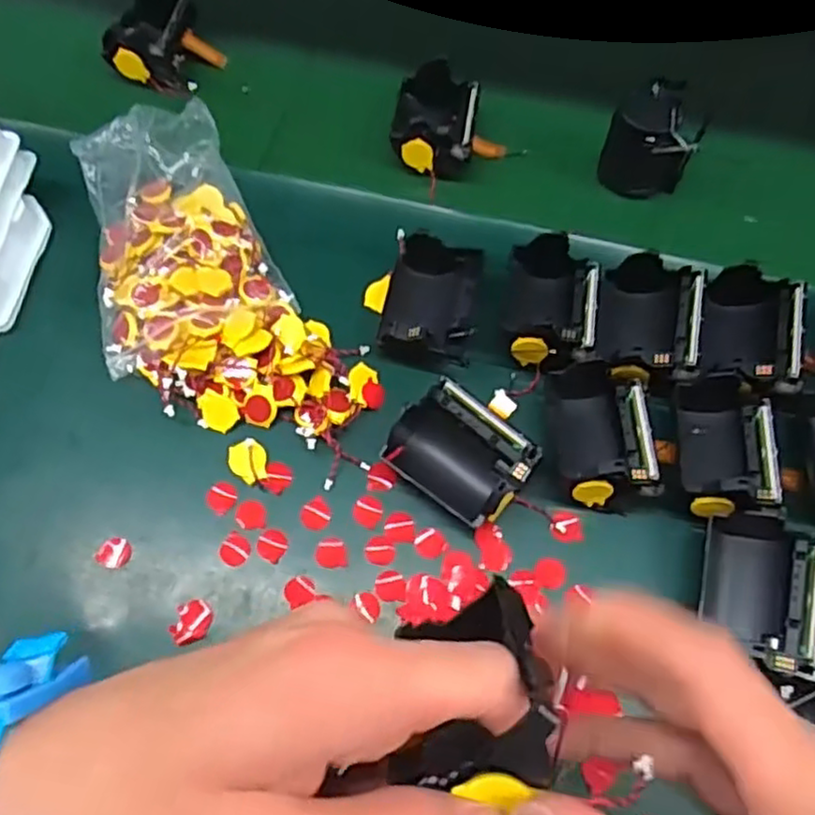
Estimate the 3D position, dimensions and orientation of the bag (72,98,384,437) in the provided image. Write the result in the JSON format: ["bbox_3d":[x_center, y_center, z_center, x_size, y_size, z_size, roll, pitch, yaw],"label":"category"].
[{"bbox_3d":[-0.124,-0.074,0.402,0.121,0.049,0.236,-30,68,-13],"label":"bag"}]

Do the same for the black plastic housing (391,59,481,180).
[{"bbox_3d":[0.019,-0.197,0.465,0.055,0.044,0.077,5,65,3],"label":"black plastic housing"}]

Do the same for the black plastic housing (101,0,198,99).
[{"bbox_3d":[-0.185,-0.269,0.497,0.053,0.042,0.064,-1,65,0],"label":"black plastic housing"}]

